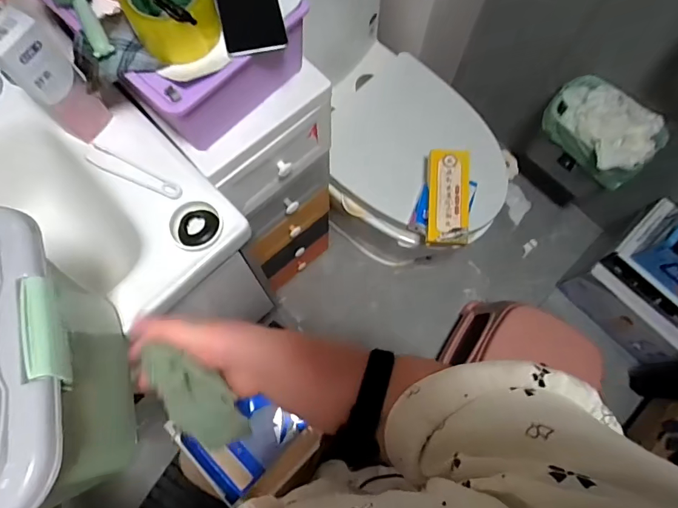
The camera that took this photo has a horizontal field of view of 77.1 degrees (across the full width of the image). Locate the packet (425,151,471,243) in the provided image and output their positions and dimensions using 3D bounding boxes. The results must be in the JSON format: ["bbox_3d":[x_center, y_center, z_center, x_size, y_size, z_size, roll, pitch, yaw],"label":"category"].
[{"bbox_3d":[0.225,-0.118,0.868,0.084,0.034,0.197,2,72,-1],"label":"packet"}]

